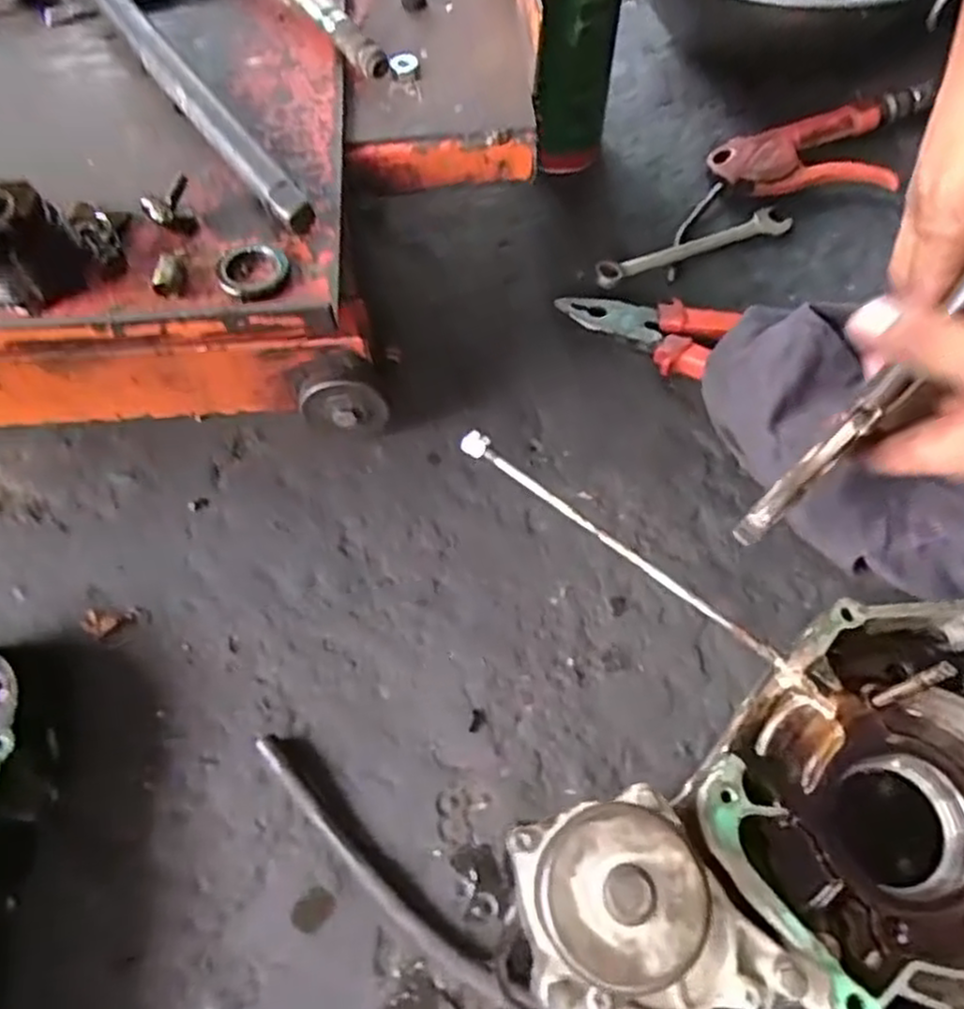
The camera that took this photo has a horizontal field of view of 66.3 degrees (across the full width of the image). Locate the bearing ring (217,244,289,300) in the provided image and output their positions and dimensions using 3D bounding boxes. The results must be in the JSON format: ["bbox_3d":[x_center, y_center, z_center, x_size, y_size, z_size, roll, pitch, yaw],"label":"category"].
[{"bbox_3d":[-0.087,-0.090,0.282,0.025,0.006,0.028,-8,60,-3],"label":"bearing ring"}]

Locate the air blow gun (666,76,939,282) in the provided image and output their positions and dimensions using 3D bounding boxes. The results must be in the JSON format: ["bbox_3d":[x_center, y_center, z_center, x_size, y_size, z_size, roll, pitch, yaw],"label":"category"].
[{"bbox_3d":[0.235,-0.242,0.537,0.259,0.032,0.094,-19,62,-9],"label":"air blow gun"}]

